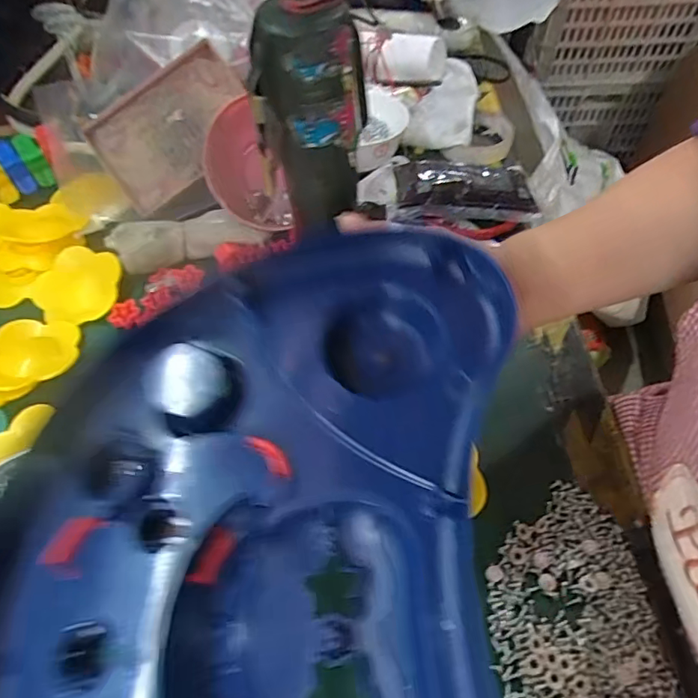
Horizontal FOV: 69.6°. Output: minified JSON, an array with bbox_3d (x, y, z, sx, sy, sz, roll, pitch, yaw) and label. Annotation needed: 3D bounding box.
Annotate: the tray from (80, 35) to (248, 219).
[{"bbox_3d":[-0.172,-0.217,0.493,0.150,0.020,0.099,-33,106,3],"label":"tray"}]

